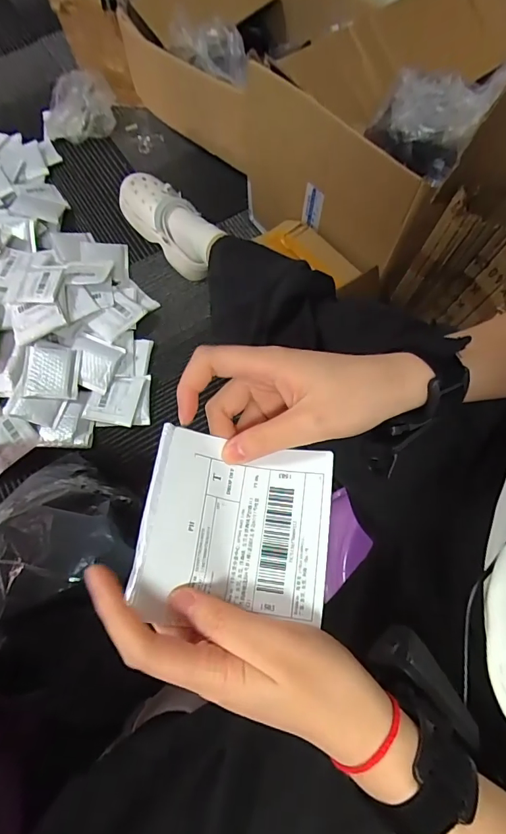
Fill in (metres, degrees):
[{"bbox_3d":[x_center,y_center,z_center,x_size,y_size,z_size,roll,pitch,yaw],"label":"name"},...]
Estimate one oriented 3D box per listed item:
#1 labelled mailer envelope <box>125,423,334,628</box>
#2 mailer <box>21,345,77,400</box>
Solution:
[{"bbox_3d":[-0.009,0.058,0.239,0.099,0.024,0.096,8,69,5],"label":"labelled mailer envelope"},{"bbox_3d":[-0.410,-0.091,0.886,0.108,0.013,0.109,5,77,-5],"label":"mailer"}]

